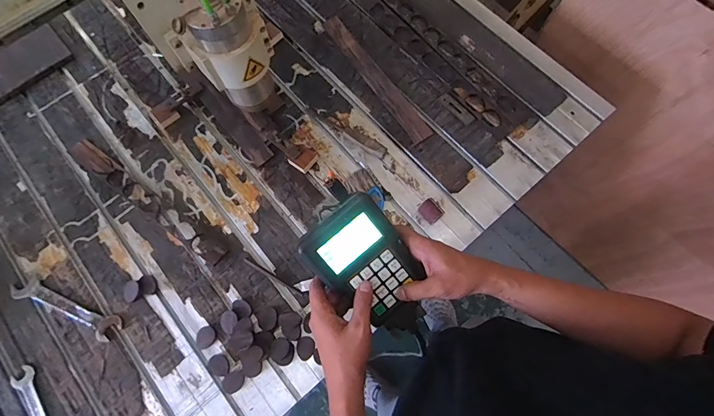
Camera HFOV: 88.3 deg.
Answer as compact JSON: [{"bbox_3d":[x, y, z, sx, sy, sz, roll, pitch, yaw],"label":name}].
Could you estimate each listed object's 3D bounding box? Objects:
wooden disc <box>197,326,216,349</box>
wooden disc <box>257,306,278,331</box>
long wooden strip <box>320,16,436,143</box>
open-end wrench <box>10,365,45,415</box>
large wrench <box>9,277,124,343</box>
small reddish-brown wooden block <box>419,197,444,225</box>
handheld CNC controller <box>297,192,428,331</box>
[{"bbox_3d":[-0.299,0.255,0.727,0.042,0.007,0.037,-37,75,-10],"label":"wooden disc"},{"bbox_3d":[-0.177,0.220,0.732,0.040,0.005,0.042,0,72,1],"label":"wooden disc"},{"bbox_3d":[0.042,-0.324,0.903,0.051,0.012,0.412,-33,74,-9],"label":"long wooden strip"},{"bbox_3d":[-0.595,0.385,0.687,0.040,0.011,0.184,-37,75,-10],"label":"open-end wrench"},{"bbox_3d":[-0.596,0.203,0.751,0.256,0.009,0.049,21,74,8],"label":"large wrench"},{"bbox_3d":[0.158,0.007,0.782,0.041,0.020,0.047,-39,75,-10],"label":"small reddish-brown wooden block"},{"bbox_3d":[0.008,0.064,0.458,0.104,0.035,0.142,-40,102,-6],"label":"handheld CNC controller"}]

